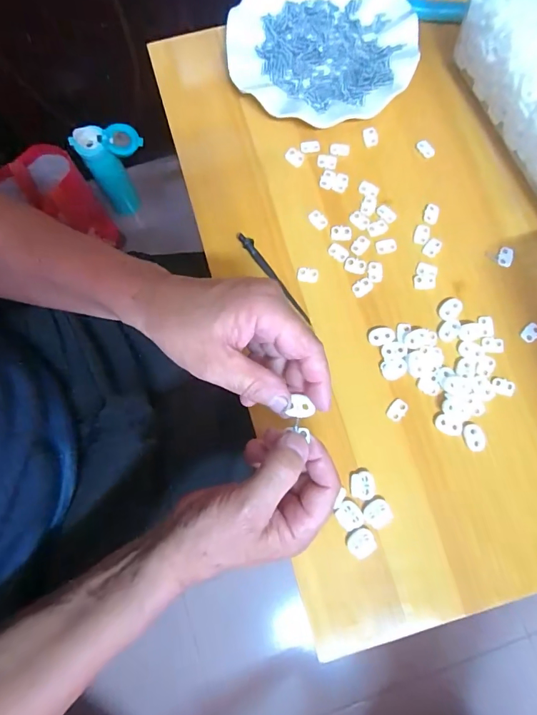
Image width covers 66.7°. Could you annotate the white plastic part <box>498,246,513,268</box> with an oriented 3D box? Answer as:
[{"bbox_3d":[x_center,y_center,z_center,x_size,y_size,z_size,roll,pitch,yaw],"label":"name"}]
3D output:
[{"bbox_3d":[0.220,-0.094,0.378,0.013,0.004,0.019,11,79,2],"label":"white plastic part"}]

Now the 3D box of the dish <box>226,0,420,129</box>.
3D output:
[{"bbox_3d":[0.053,-0.309,0.408,0.179,0.023,0.173,0,79,0],"label":"dish"}]

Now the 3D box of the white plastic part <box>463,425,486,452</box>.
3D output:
[{"bbox_3d":[0.174,0.068,0.344,0.017,0.004,0.022,-12,80,-2],"label":"white plastic part"}]

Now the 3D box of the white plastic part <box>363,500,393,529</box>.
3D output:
[{"bbox_3d":[0.089,0.128,0.331,0.022,0.004,0.021,-28,81,-5],"label":"white plastic part"}]

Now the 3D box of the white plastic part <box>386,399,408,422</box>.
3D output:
[{"bbox_3d":[0.111,0.045,0.350,0.015,0.004,0.019,33,81,6],"label":"white plastic part"}]

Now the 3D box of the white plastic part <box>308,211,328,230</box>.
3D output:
[{"bbox_3d":[0.047,-0.130,0.384,0.013,0.004,0.019,-39,82,-7],"label":"white plastic part"}]

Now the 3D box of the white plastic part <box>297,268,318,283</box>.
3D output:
[{"bbox_3d":[0.036,-0.076,0.375,0.019,0.004,0.013,7,79,1],"label":"white plastic part"}]

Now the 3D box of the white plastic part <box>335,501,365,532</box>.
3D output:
[{"bbox_3d":[0.066,0.129,0.330,0.020,0.004,0.022,-34,81,-6],"label":"white plastic part"}]

